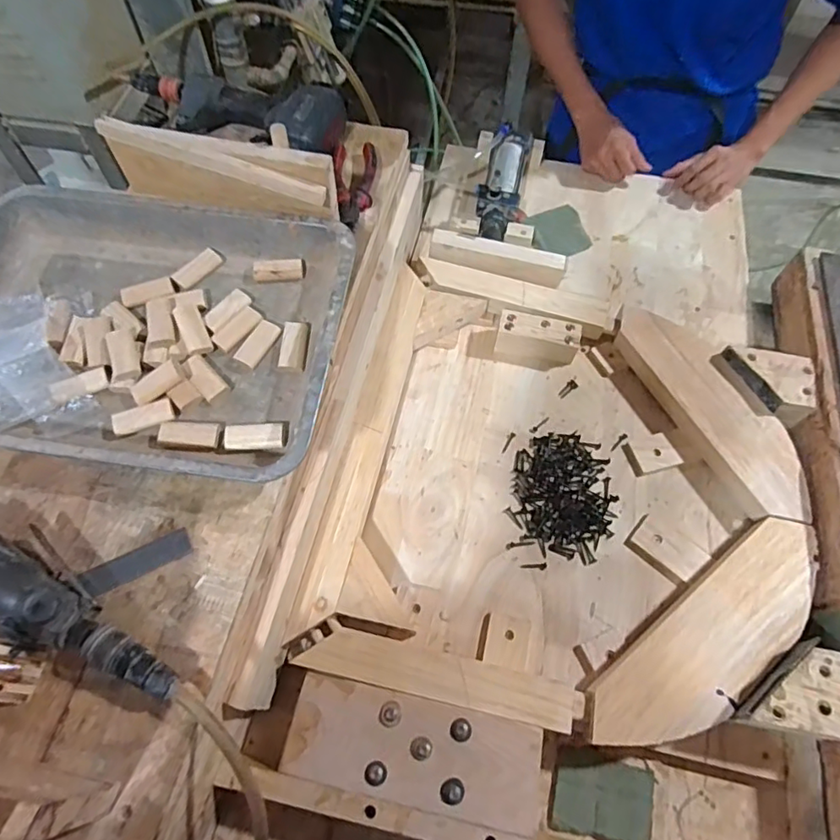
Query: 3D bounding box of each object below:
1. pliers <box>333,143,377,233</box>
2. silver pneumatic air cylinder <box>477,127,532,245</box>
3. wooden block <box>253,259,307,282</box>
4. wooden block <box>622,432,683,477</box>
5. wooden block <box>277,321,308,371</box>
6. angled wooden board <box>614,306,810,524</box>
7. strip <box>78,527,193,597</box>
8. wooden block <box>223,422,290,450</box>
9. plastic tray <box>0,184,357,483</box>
[{"bbox_3d":[-0.079,-0.281,0.654,0.051,0.019,0.146,-1,62,-2],"label":"pliers"},{"bbox_3d":[0.126,-0.355,0.835,0.080,0.058,0.210,9,63,3],"label":"silver pneumatic air cylinder"},{"bbox_3d":[-0.150,-0.159,0.587,0.055,0.017,0.020,-9,63,-6],"label":"wooden block"},{"bbox_3d":[0.284,0.041,0.668,0.059,0.008,0.046,-14,64,-8],"label":"wooden block"},{"bbox_3d":[-0.126,-0.075,0.547,0.025,0.012,0.053,5,62,1],"label":"wooden block"},{"bbox_3d":[0.366,-0.016,0.688,0.110,0.040,0.317,-20,65,-11],"label":"angled wooden board"},{"bbox_3d":[-0.232,0.117,0.451,0.082,0.008,0.026,-27,61,-15],"label":"strip"},{"bbox_3d":[-0.150,0.015,0.502,0.058,0.011,0.026,-4,63,-3],"label":"wooden block"},{"bbox_3d":[-0.271,-0.090,0.533,0.377,0.053,0.286,8,63,3],"label":"plastic tray"}]

